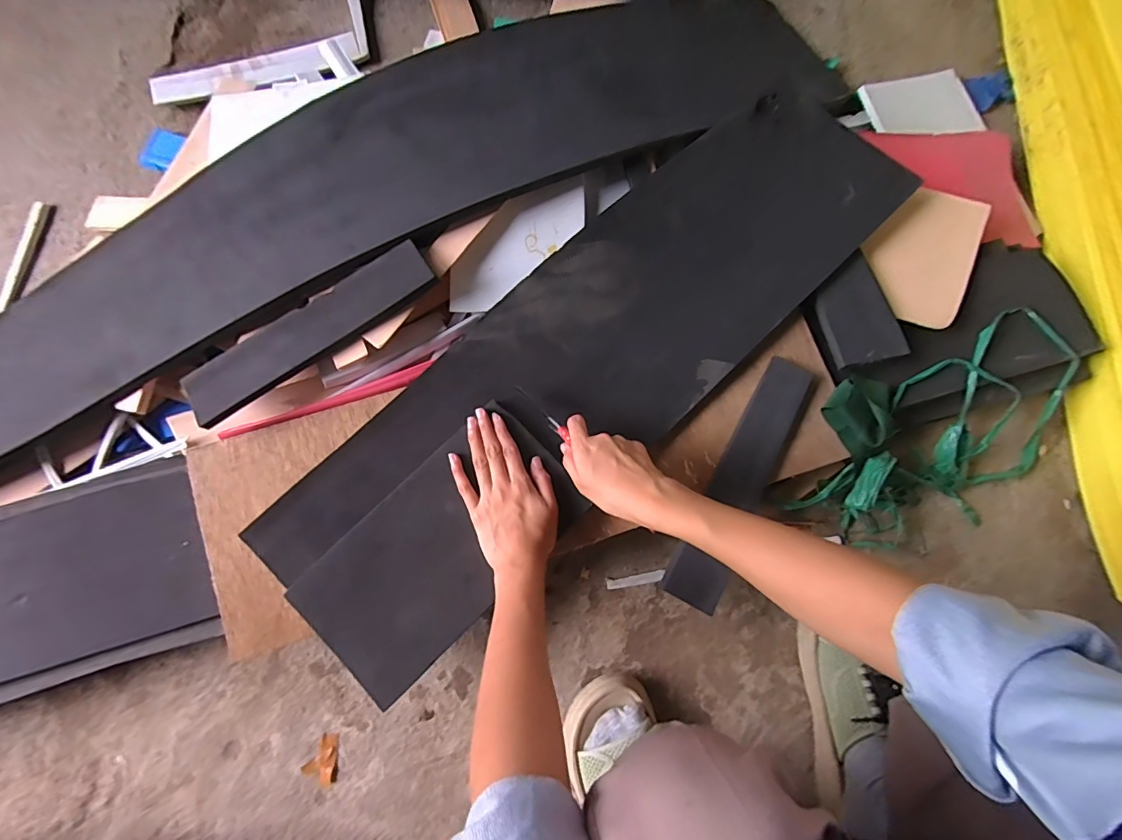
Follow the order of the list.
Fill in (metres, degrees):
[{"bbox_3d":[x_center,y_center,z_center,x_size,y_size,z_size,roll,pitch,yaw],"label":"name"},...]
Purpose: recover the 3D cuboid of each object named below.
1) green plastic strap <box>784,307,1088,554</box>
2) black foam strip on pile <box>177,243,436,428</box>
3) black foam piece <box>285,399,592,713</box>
[{"bbox_3d":[0.445,0.019,0.564,0.373,0.064,0.213,-25,106,-9],"label":"green plastic strap"},{"bbox_3d":[-0.261,-0.095,0.500,0.275,0.013,0.059,-34,81,-4],"label":"black foam strip on pile"},{"bbox_3d":[-0.117,0.127,0.483,0.277,0.022,0.149,-43,88,-11],"label":"black foam piece"}]

